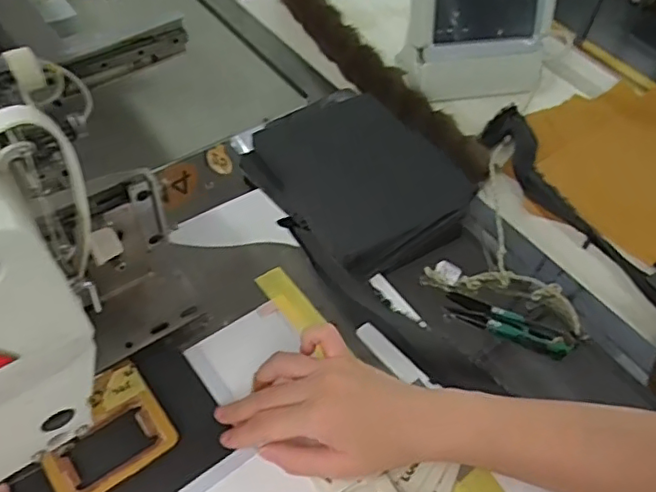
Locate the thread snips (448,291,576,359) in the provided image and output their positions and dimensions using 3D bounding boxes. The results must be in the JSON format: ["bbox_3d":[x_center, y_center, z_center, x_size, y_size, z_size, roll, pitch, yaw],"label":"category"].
[{"bbox_3d":[0.149,0.066,0.495,0.102,0.011,0.027,23,53,12],"label":"thread snips"}]

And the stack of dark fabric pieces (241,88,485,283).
[{"bbox_3d":[0.026,-0.067,0.560,0.148,0.054,0.185,-31,61,-26],"label":"stack of dark fabric pieces"}]

